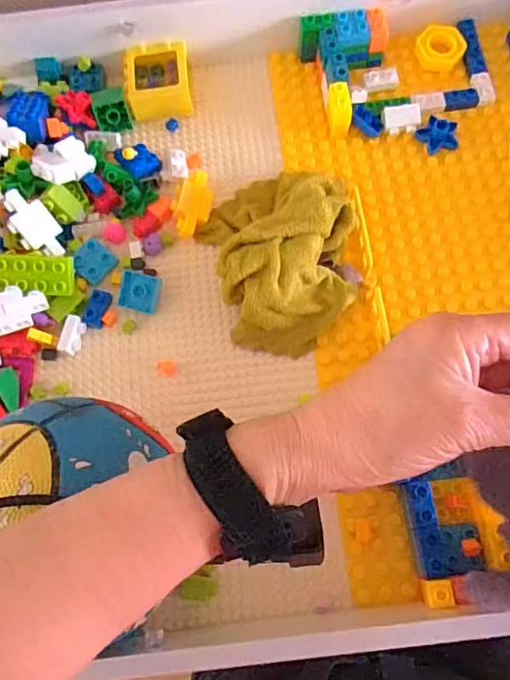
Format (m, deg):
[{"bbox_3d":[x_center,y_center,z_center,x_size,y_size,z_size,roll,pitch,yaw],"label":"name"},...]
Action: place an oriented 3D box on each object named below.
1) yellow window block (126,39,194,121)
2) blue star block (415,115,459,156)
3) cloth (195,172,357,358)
[{"bbox_3d":[-0.094,-0.255,0.523,0.060,0.031,0.073,-7,71,-1],"label":"yellow window block"},{"bbox_3d":[0.172,-0.192,0.493,0.033,0.014,0.033,-22,72,-6],"label":"blue star block"},{"bbox_3d":[0.020,-0.077,0.440,0.120,0.054,0.165,-7,71,-1],"label":"cloth"}]

